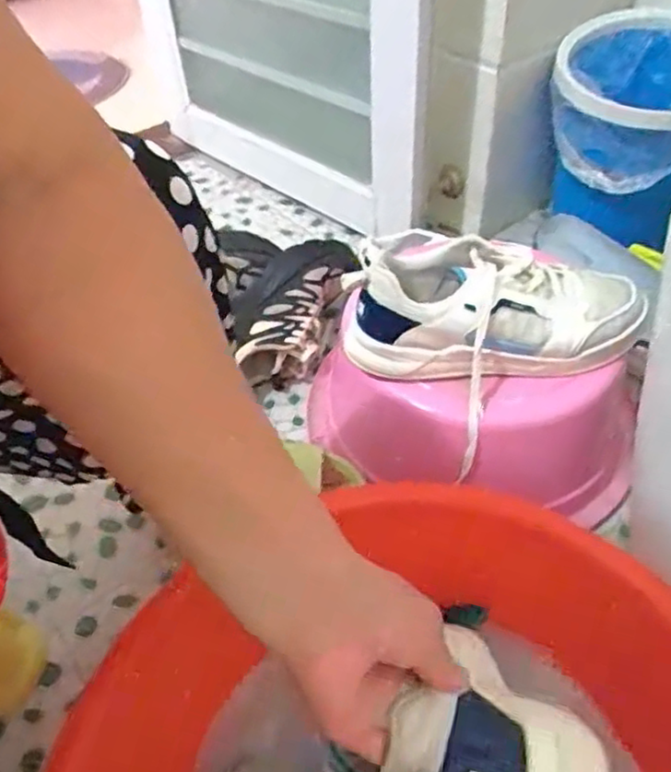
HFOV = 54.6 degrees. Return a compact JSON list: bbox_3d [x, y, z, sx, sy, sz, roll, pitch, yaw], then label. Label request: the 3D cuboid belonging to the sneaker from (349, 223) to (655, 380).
[{"bbox_3d":[0.153,-0.082,0.618,0.277,0.112,0.105,-2,46,1],"label":"sneaker"}]

